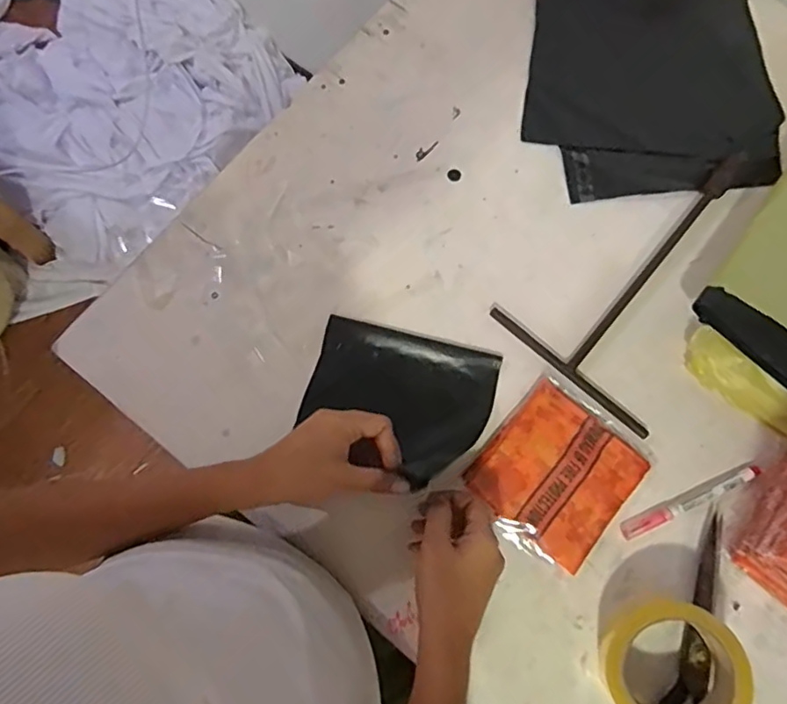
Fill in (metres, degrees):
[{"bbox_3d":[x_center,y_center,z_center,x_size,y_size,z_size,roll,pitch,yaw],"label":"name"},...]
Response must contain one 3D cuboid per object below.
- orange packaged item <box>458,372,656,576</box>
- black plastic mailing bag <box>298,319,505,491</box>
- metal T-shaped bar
[{"bbox_3d":[0.149,0.109,0.521,0.126,0.016,0.141,40,80,8],"label":"orange packaged item"},{"bbox_3d":[0.004,0.035,0.507,0.165,0.081,0.134,18,77,4],"label":"black plastic mailing bag"},{"bbox_3d":[0.263,-0.089,0.573,0.177,0.010,0.305,41,80,8],"label":"metal T-shaped bar"}]

